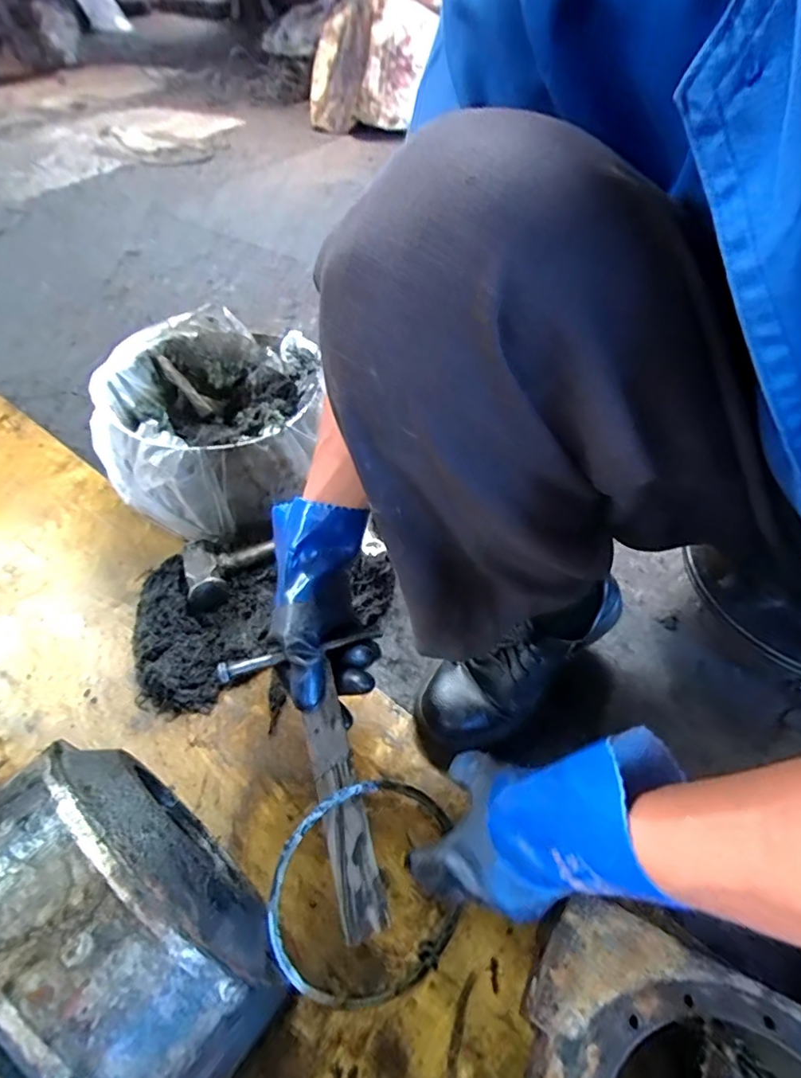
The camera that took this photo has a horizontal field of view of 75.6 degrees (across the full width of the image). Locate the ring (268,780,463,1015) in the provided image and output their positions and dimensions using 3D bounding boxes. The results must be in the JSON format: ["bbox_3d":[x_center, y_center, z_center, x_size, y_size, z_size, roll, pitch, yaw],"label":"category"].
[{"bbox_3d":[-0.025,0.293,0.431,0.169,0.011,0.166,4,80,-21],"label":"ring"}]

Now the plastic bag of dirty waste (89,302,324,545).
[{"bbox_3d":[-0.257,-0.162,0.743,0.321,0.166,0.297,19,54,16],"label":"plastic bag of dirty waste"}]

